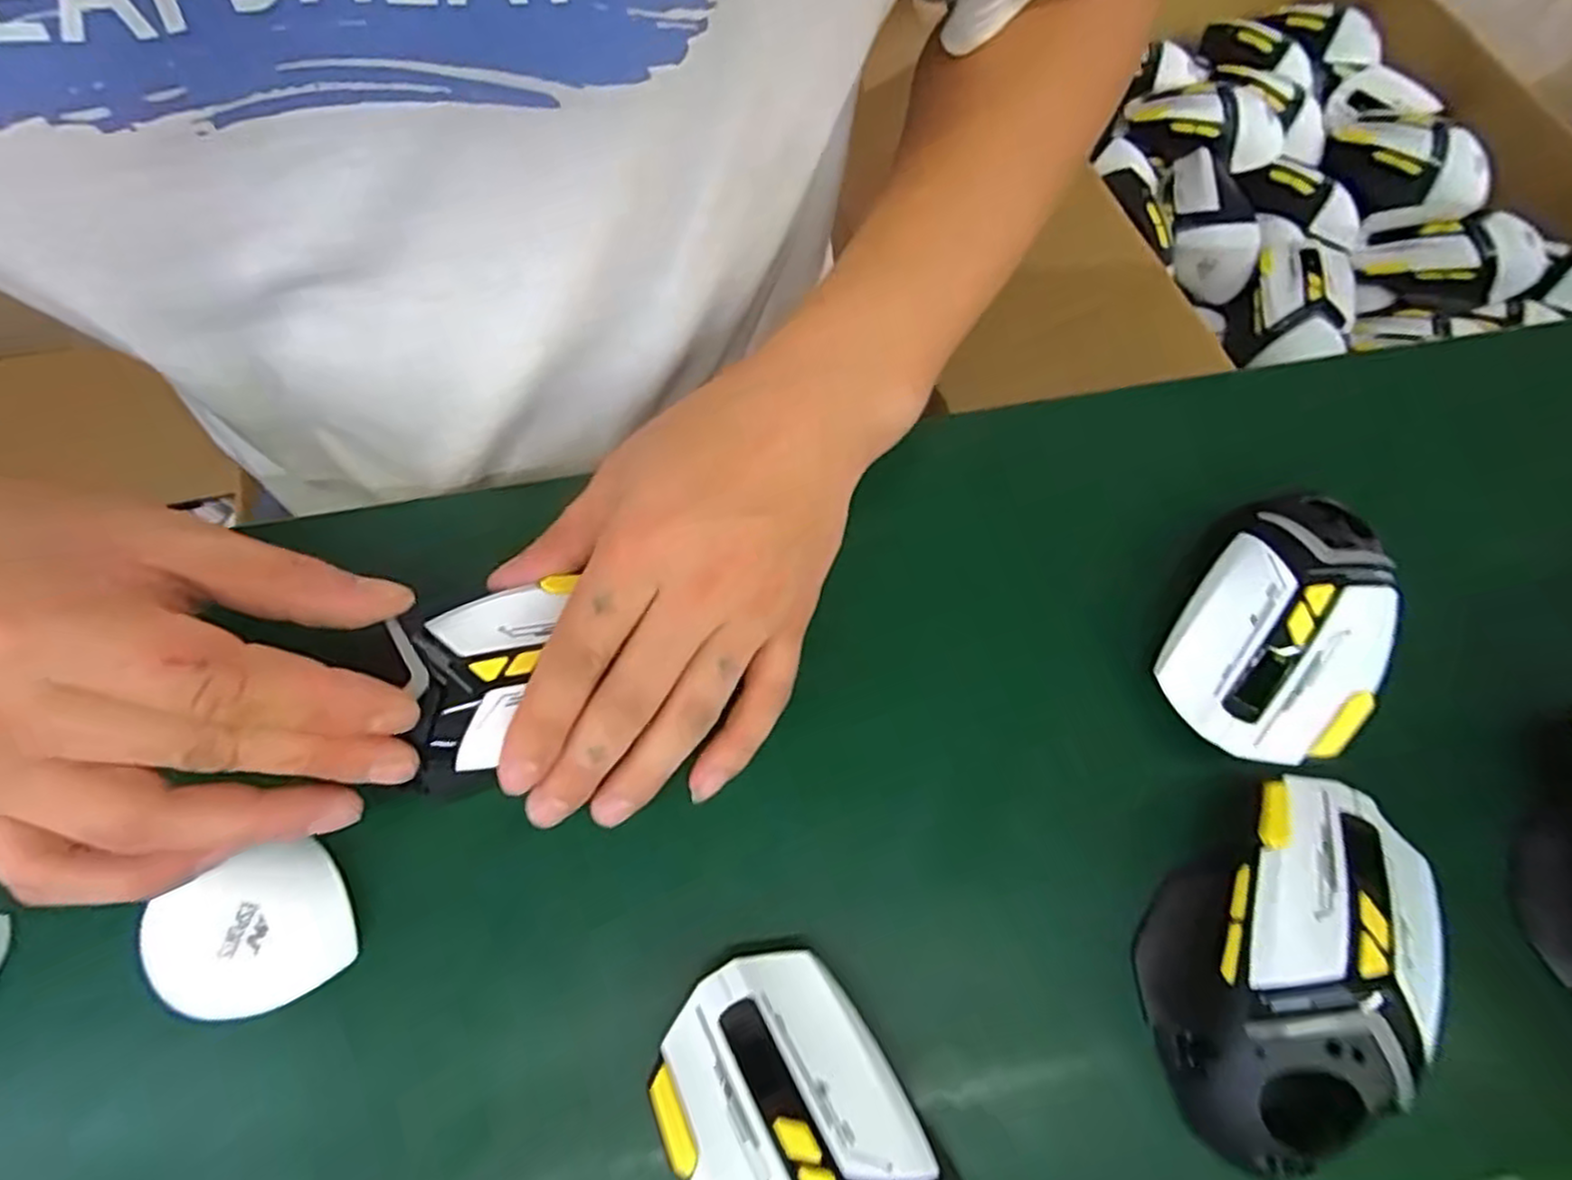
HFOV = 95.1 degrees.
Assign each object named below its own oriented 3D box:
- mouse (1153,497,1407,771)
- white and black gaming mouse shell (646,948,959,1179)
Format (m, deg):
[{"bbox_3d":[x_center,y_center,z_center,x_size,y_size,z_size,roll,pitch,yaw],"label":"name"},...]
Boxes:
[{"bbox_3d":[0.184,0.011,0.264,0.060,0.032,0.103,31,72,12],"label":"mouse"},{"bbox_3d":[0.006,0.169,0.206,0.073,0.040,0.119,-26,71,-9],"label":"white and black gaming mouse shell"}]

